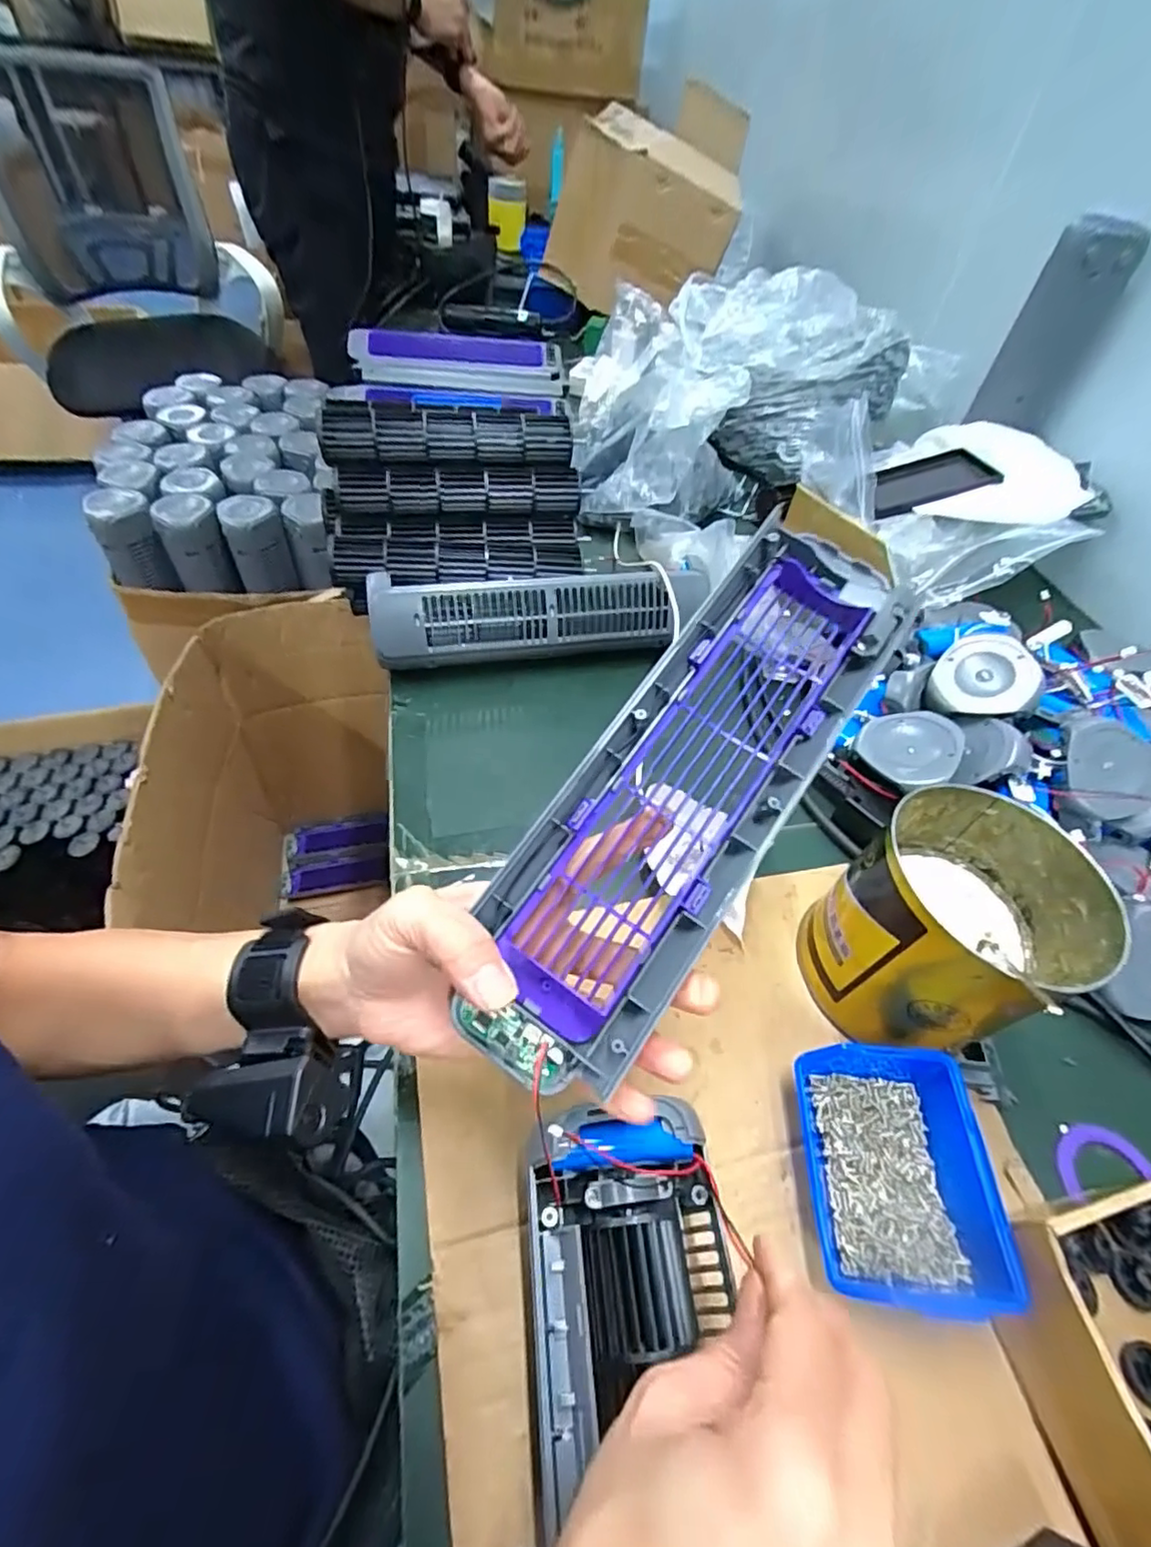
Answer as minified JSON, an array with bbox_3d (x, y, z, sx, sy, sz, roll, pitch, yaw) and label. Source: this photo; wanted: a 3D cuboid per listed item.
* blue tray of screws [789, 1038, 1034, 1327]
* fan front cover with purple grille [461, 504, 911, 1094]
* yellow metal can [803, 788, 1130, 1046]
[{"bbox_3d":[0.167,0.208,0.321,0.086,0.042,0.112,4,51,-3],"label":"blue tray of screws"},{"bbox_3d":[0.051,0.004,0.275,0.082,0.037,0.275,31,76,20],"label":"fan front cover with purple grille"},{"bbox_3d":[0.218,0.091,0.370,0.135,0.102,0.123,-8,53,-13],"label":"yellow metal can"}]

